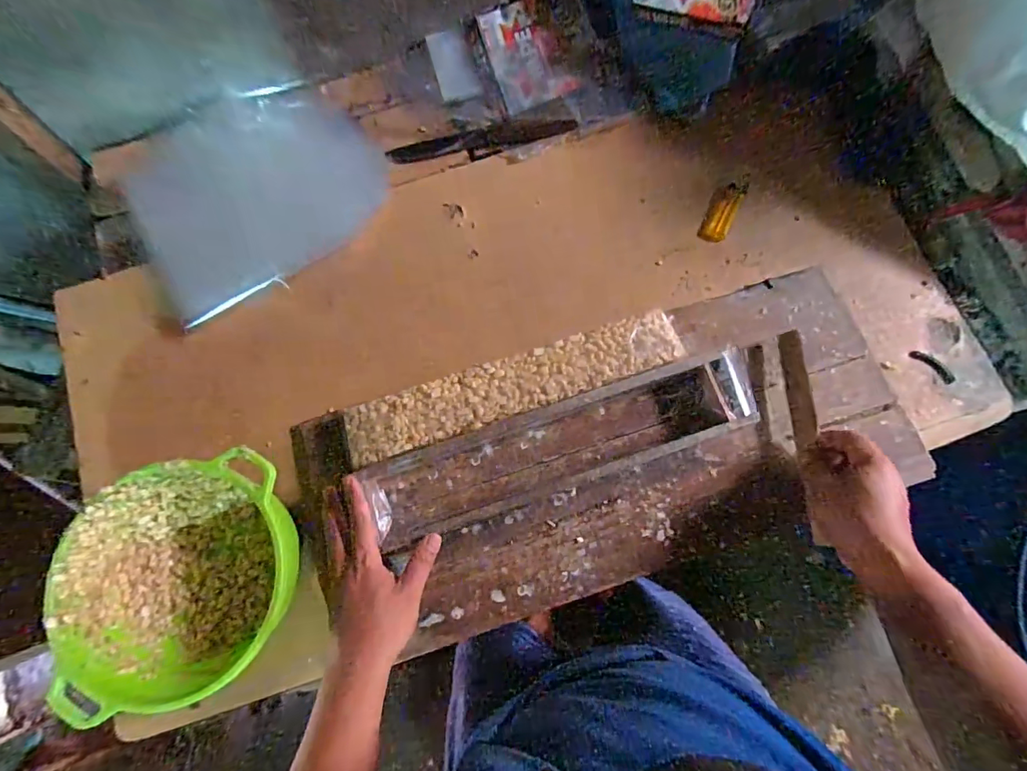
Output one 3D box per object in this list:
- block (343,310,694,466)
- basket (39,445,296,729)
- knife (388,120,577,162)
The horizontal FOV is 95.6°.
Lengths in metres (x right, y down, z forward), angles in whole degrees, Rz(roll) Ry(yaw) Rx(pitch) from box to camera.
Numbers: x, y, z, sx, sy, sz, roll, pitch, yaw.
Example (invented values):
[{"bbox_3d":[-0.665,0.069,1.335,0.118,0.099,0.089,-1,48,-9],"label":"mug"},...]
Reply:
[{"bbox_3d":[0.000,0.000,0.504,0.361,0.043,0.065,-19,85,2],"label":"block"},{"bbox_3d":[-0.307,0.179,0.458,0.199,0.111,0.207,-11,85,2],"label":"basket"},{"bbox_3d":[-0.043,-0.328,0.622,0.245,0.009,0.027,-8,85,3],"label":"knife"}]

